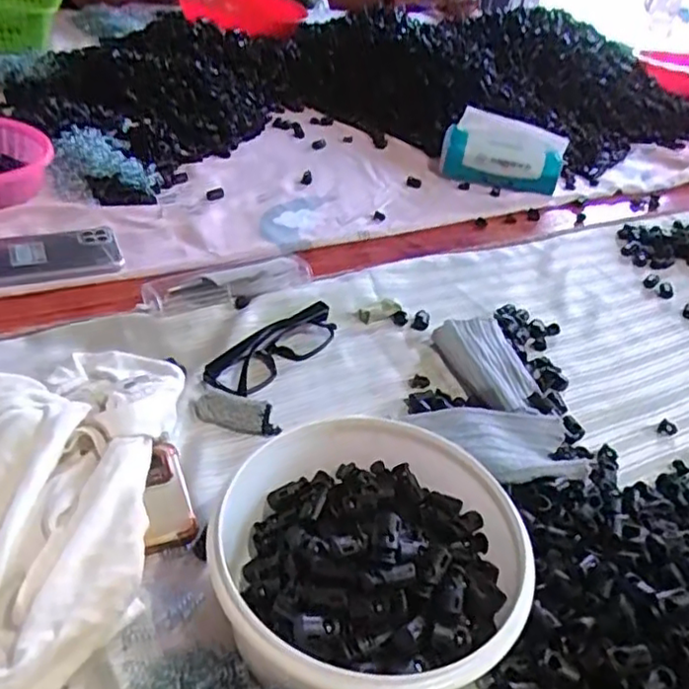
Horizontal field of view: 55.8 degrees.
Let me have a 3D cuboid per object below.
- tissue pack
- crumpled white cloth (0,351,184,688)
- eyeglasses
[{"bbox_3d":[0.224,-0.266,0.929,0.165,0.082,0.077,15,37,11],"label":"tissue pack"},{"bbox_3d":[-0.174,0.081,0.404,0.193,0.045,0.241,-22,45,-33],"label":"crumpled white cloth"},{"bbox_3d":[-0.056,0.003,0.542,0.034,0.024,0.129,30,42,28],"label":"eyeglasses"}]

